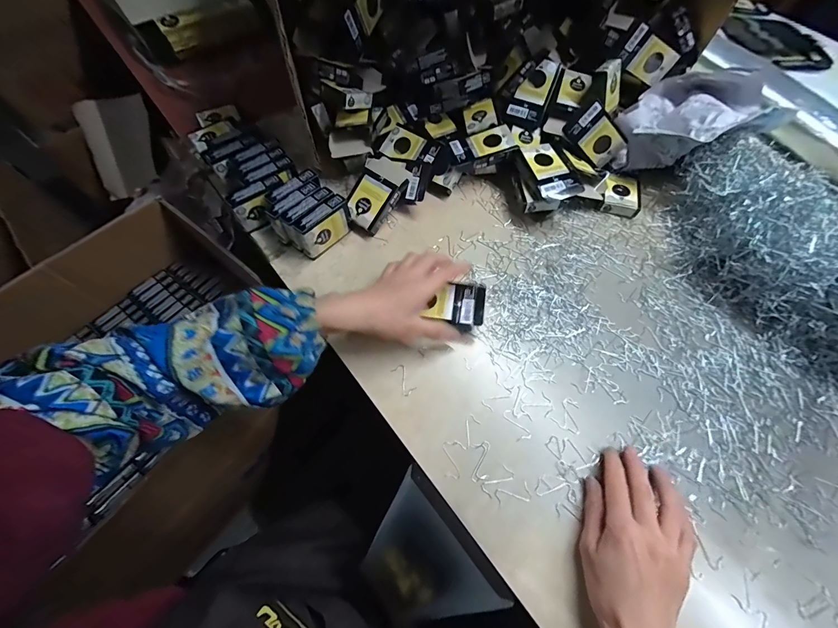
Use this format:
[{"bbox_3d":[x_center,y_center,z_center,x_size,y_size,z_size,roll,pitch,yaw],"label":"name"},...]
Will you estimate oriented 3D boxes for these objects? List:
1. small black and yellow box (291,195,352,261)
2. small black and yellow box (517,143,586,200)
[{"bbox_3d":[-0.120,-0.110,0.459,0.024,0.058,0.076,41,70,14],"label":"small black and yellow box"},{"bbox_3d":[0.174,-0.193,0.480,0.055,0.018,0.095,-13,67,-9],"label":"small black and yellow box"}]

